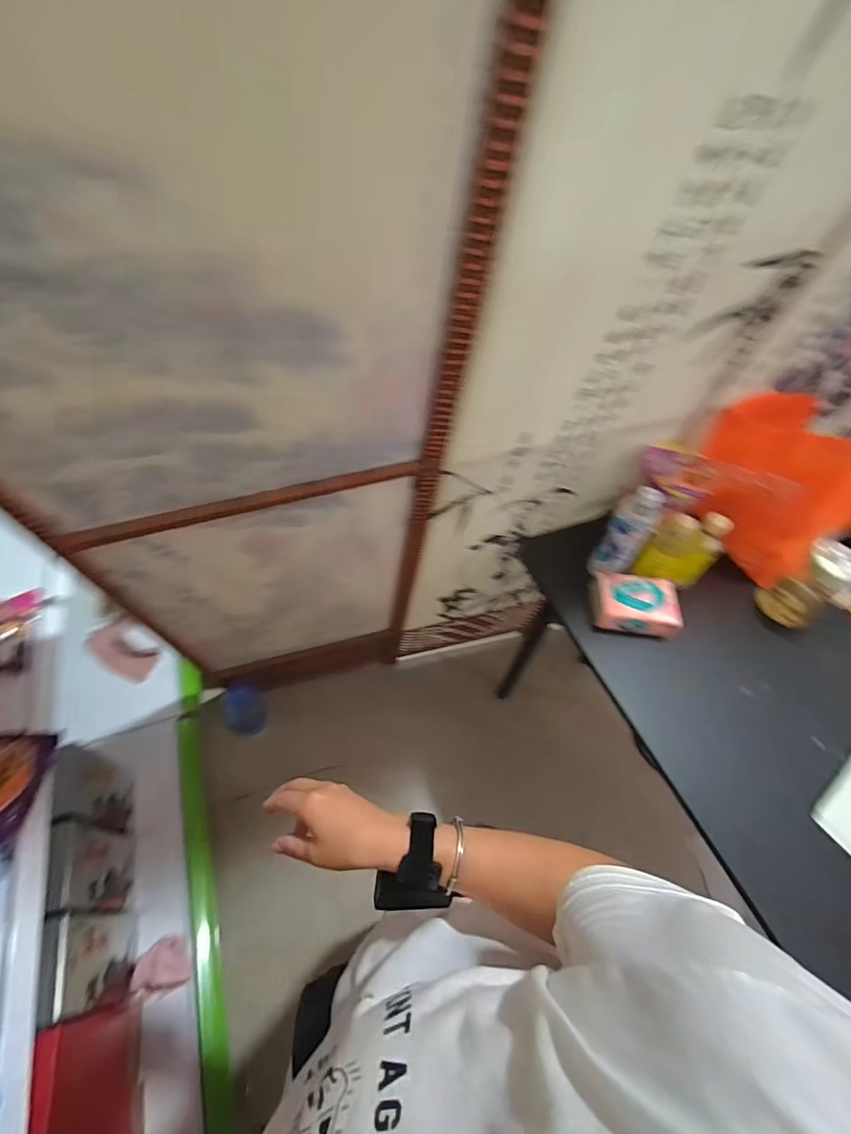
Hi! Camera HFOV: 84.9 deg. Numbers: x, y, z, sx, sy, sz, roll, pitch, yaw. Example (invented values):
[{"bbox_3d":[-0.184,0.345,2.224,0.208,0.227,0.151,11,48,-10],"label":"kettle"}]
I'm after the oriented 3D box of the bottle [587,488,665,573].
[{"bbox_3d":[0.367,-0.061,0.847,0.074,0.208,0.061,34,57,18],"label":"bottle"}]

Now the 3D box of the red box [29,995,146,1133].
[{"bbox_3d":[-0.527,0.858,0.740,0.040,0.303,0.236,-14,56,-16],"label":"red box"}]

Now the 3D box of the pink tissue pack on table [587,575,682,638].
[{"bbox_3d":[0.385,0.069,0.859,0.149,0.051,0.097,9,53,1],"label":"pink tissue pack on table"}]

